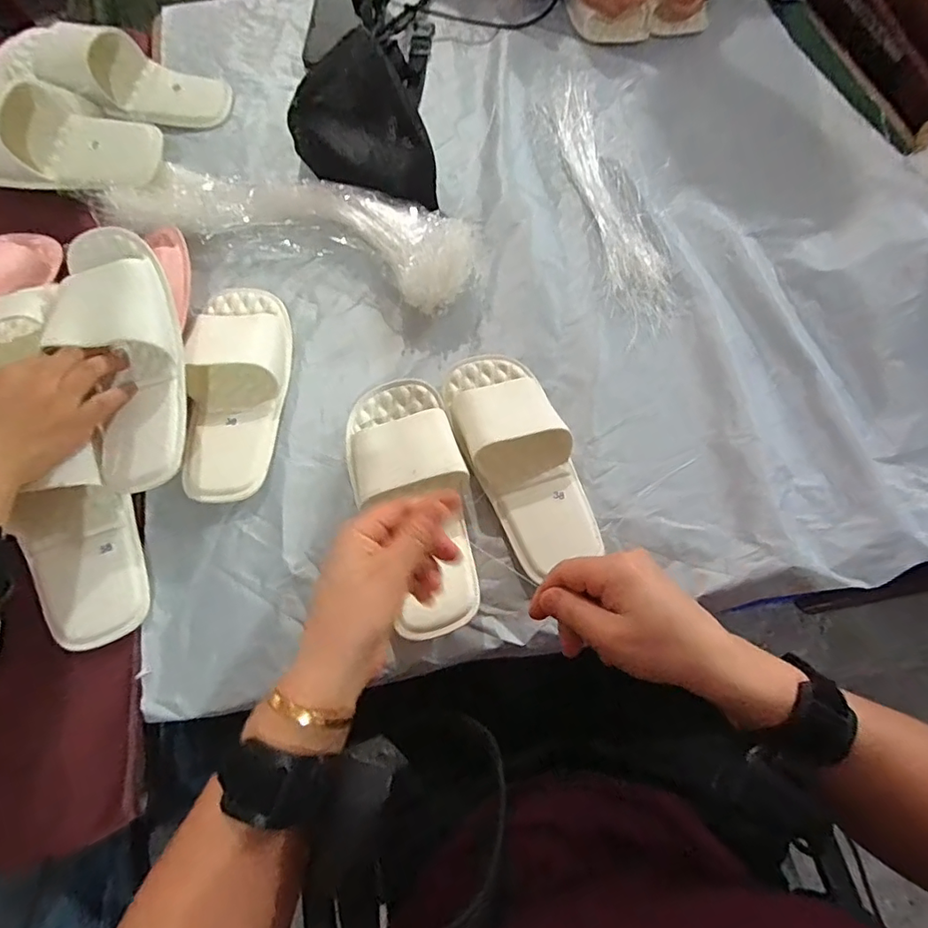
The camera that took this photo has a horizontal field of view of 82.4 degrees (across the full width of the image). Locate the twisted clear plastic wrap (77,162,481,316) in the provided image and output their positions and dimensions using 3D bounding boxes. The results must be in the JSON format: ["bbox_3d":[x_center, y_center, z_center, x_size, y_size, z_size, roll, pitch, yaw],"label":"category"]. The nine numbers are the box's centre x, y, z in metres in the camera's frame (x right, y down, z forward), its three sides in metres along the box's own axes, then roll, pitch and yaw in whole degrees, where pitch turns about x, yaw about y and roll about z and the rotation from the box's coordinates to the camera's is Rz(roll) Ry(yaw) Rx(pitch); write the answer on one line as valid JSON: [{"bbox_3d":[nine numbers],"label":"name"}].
[{"bbox_3d":[-0.195,-0.263,0.582,0.423,0.053,0.115,15,70,5],"label":"twisted clear plastic wrap"}]

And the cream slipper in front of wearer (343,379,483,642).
[{"bbox_3d":[-0.045,0.029,0.465,0.098,0.048,0.232,-13,70,-5],"label":"cream slipper in front of wearer"}]

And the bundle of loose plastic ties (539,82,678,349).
[{"bbox_3d":[0.173,-0.312,0.625,0.074,0.013,0.366,-11,69,-4],"label":"bundle of loose plastic ties"}]

